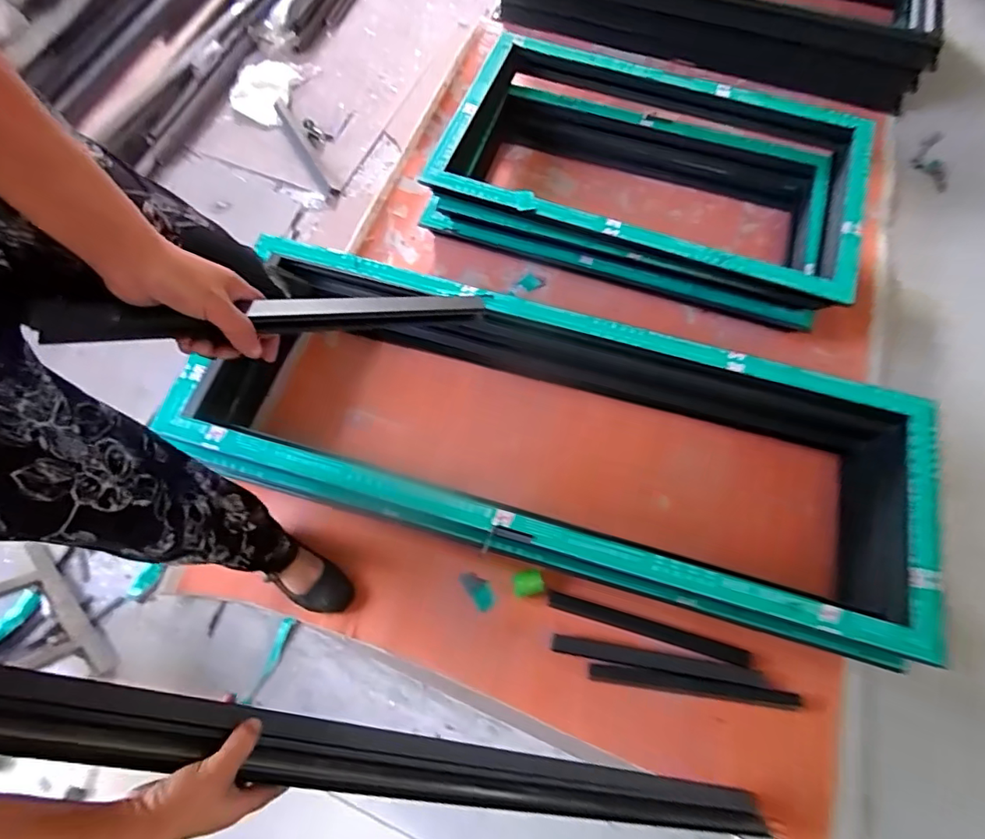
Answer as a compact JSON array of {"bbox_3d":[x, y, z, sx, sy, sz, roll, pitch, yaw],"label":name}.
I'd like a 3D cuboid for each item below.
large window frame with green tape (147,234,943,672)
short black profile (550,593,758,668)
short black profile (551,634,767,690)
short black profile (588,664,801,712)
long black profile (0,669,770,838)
[{"bbox_3d":[0.104,0.036,1.036,1.395,0.197,0.496,15,68,5],"label":"large window frame with green tape"},{"bbox_3d":[0.299,0.404,0.990,0.382,0.019,0.032,15,70,7],"label":"short black profile"},{"bbox_3d":[0.310,0.458,0.966,0.390,0.012,0.032,9,69,4],"label":"short black profile"},{"bbox_3d":[0.370,0.496,0.947,0.375,0.014,0.031,7,69,4],"label":"short black profile"},{"bbox_3d":[-0.089,0.385,0.561,1.244,0.030,0.057,28,68,-26],"label":"long black profile"}]

